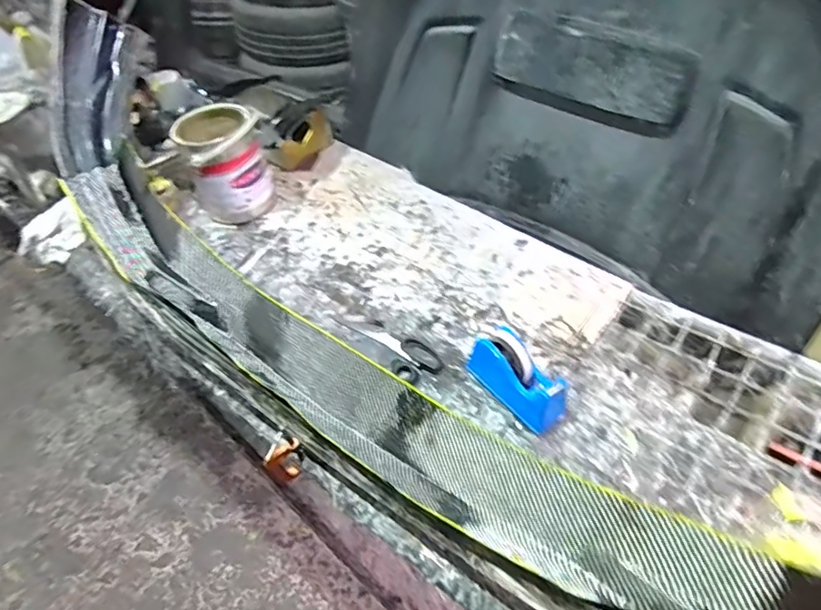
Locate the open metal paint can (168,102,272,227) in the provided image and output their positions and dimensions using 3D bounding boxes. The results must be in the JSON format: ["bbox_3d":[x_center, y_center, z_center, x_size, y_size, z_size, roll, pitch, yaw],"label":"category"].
[{"bbox_3d":[-0.412,-0.321,1.196,0.169,0.208,0.190,-25,53,-15],"label":"open metal paint can"}]

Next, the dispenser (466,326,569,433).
[{"bbox_3d":[0.162,0.108,0.819,0.068,0.119,0.160,-33,56,-20],"label":"dispenser"}]

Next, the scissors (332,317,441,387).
[{"bbox_3d":[-0.040,0.060,0.956,0.077,0.018,0.230,-36,57,-22],"label":"scissors"}]

